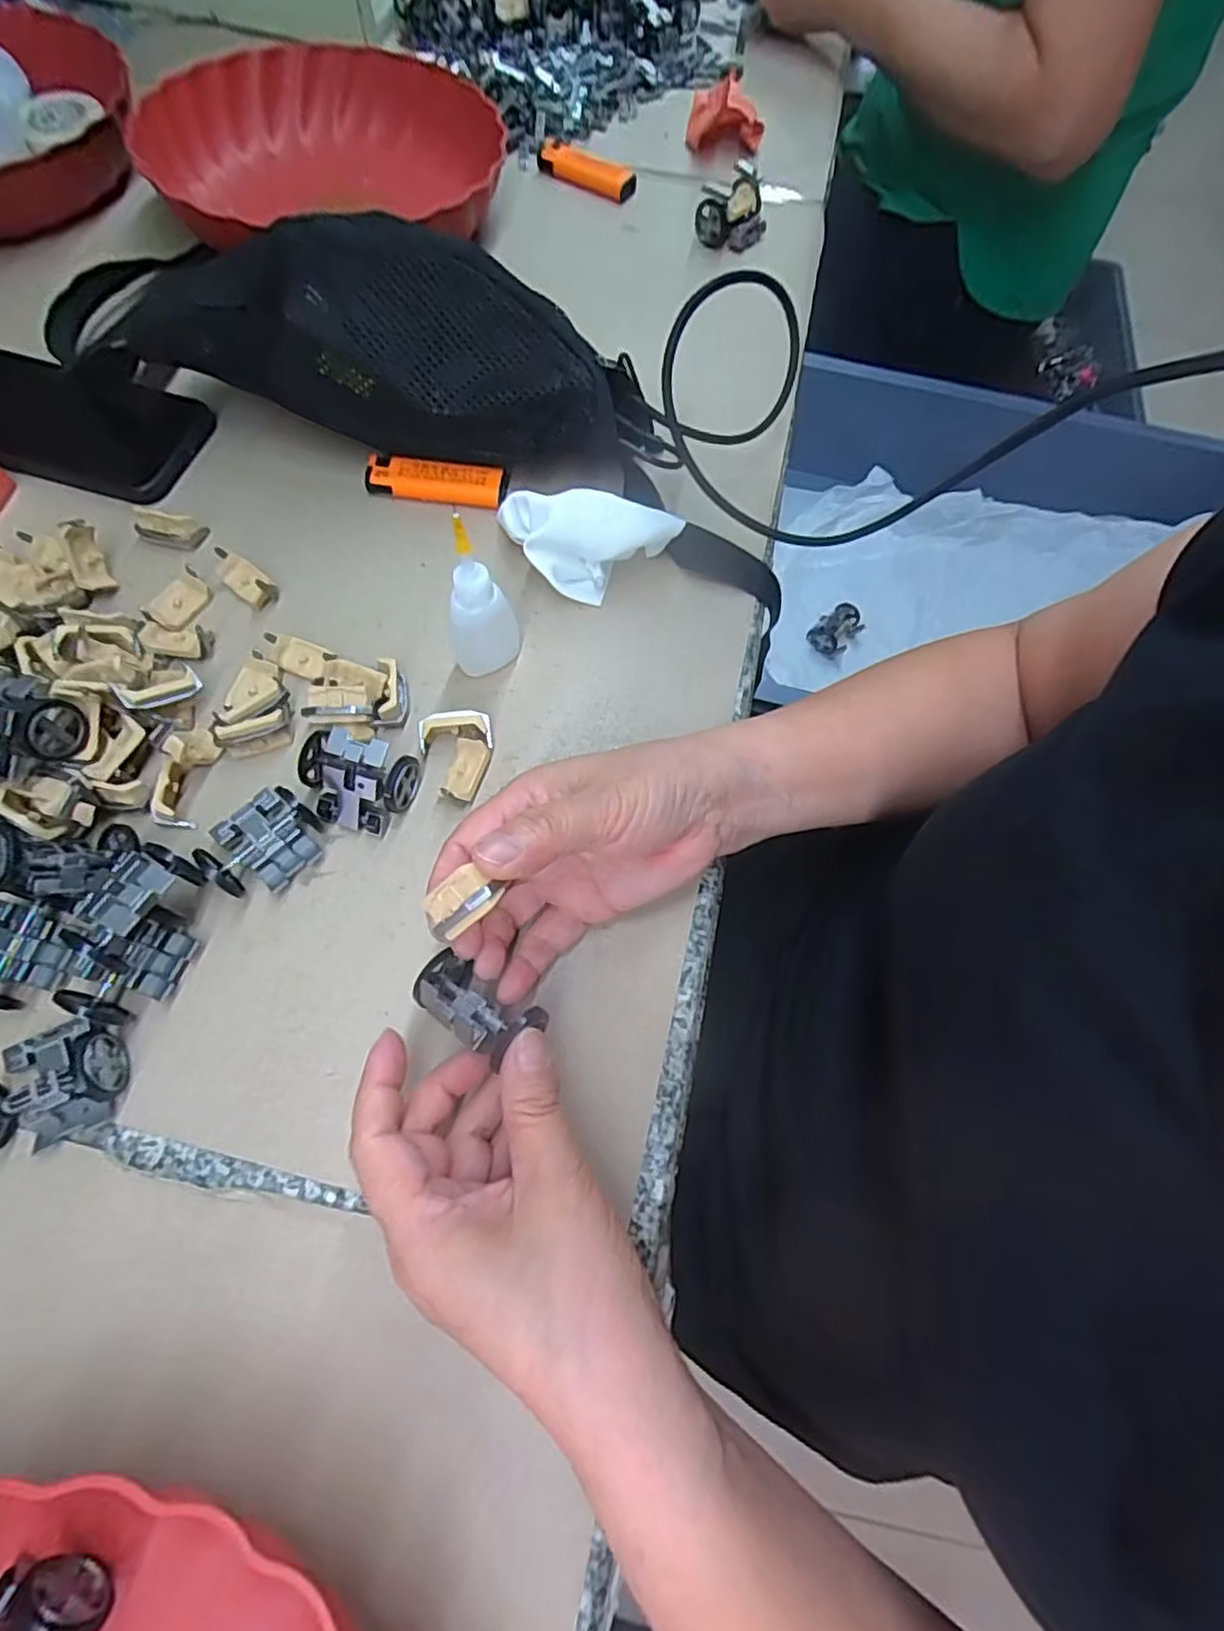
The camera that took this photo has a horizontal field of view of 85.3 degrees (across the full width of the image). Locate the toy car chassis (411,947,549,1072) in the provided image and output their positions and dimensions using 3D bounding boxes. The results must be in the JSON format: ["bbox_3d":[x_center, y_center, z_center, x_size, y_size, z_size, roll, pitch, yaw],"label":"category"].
[{"bbox_3d":[-0.052,0.072,0.253,0.051,0.017,0.024,26,69,26],"label":"toy car chassis"}]

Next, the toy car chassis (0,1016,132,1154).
[{"bbox_3d":[-0.222,0.105,0.260,0.051,0.024,0.043,-22,70,-10],"label":"toy car chassis"}]

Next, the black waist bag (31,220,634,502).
[{"bbox_3d":[-0.137,-0.264,0.380,0.297,0.091,0.083,8,68,2],"label":"black waist bag"}]

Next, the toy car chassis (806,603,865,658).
[{"bbox_3d":[0.228,-0.189,0.678,0.040,0.027,0.054,38,72,13],"label":"toy car chassis"}]

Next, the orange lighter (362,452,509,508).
[{"bbox_3d":[-0.105,-0.199,0.395,0.081,0.013,0.021,7,68,2],"label":"orange lighter"}]

